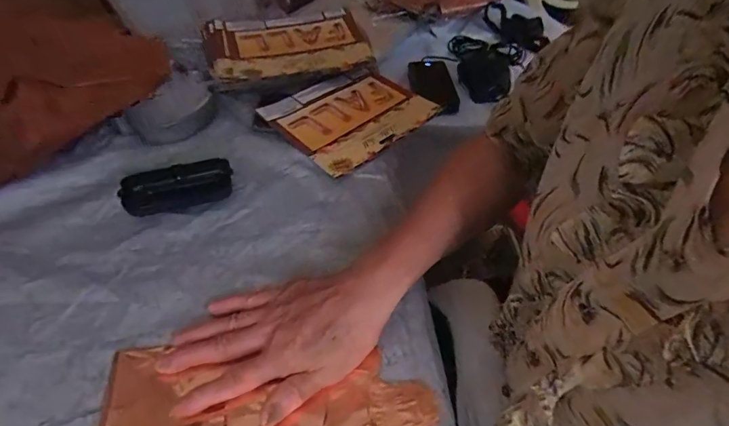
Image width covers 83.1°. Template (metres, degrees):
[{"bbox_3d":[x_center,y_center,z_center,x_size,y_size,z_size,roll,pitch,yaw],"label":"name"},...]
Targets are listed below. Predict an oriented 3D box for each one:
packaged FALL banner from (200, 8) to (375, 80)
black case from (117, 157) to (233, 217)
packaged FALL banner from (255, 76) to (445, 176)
[{"bbox_3d":[-0.118,-0.249,0.616,0.224,0.034,0.158,-16,52,-14],"label":"packaged FALL banner"},{"bbox_3d":[-0.200,-0.029,0.444,0.109,0.024,0.050,-15,51,-13],"label":"black case"},{"bbox_3d":[-0.019,-0.132,0.543,0.185,0.014,0.154,-35,58,-26],"label":"packaged FALL banner"}]

